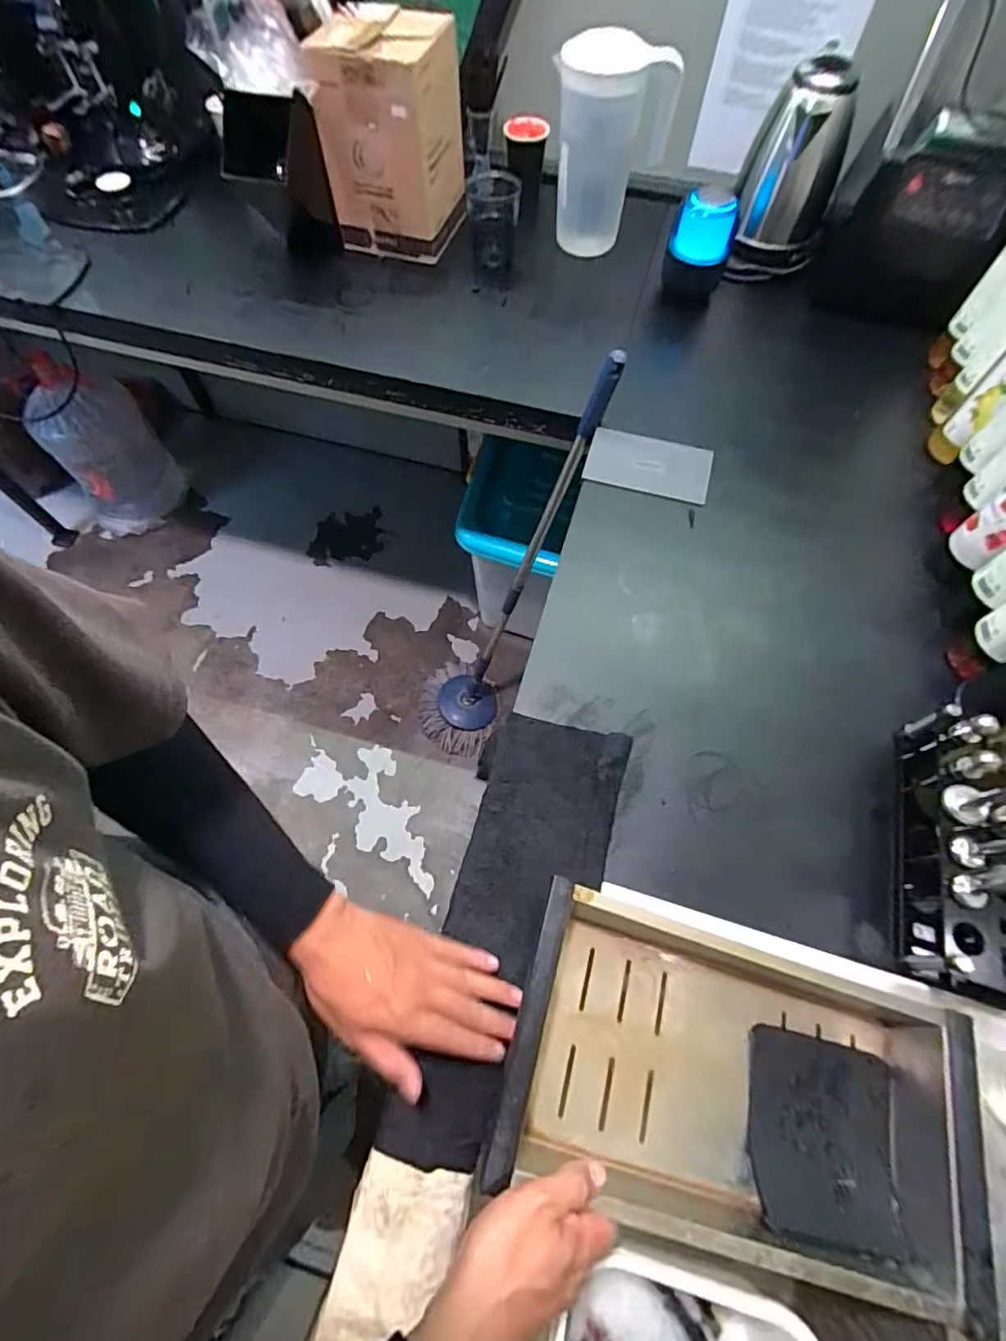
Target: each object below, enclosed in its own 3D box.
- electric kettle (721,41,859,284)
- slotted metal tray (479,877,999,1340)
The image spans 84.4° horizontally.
[{"bbox_3d":[0.465,-0.799,0.895,0.139,0.238,0.174,20,66,9],"label":"electric kettle"},{"bbox_3d":[0.183,0.322,0.436,0.365,0.065,0.191,19,64,-1],"label":"slotted metal tray"}]

